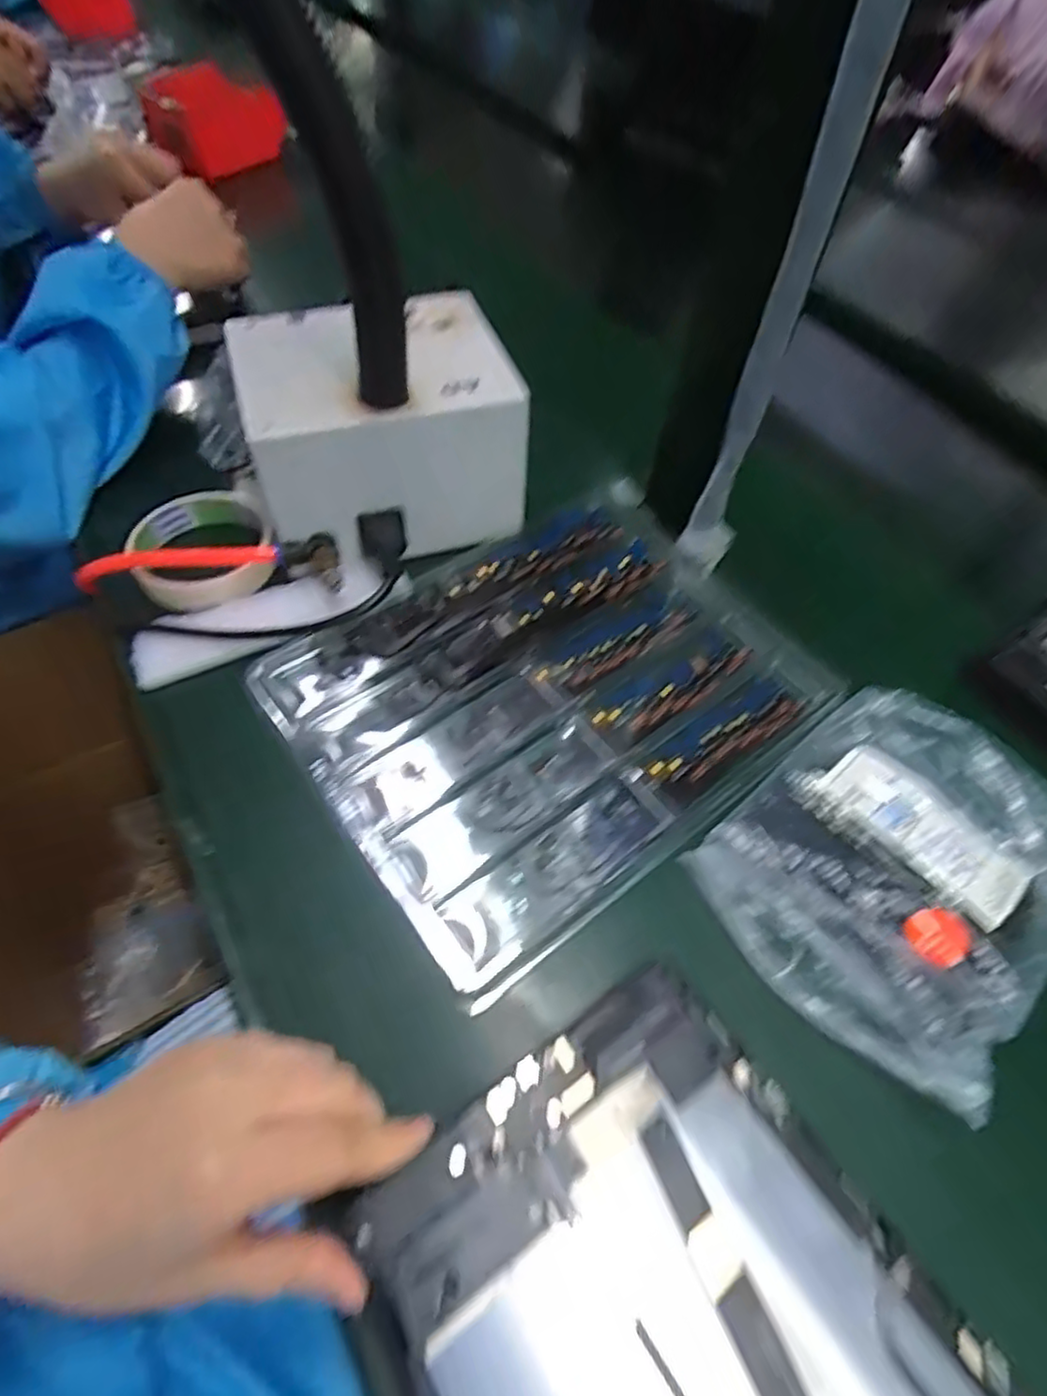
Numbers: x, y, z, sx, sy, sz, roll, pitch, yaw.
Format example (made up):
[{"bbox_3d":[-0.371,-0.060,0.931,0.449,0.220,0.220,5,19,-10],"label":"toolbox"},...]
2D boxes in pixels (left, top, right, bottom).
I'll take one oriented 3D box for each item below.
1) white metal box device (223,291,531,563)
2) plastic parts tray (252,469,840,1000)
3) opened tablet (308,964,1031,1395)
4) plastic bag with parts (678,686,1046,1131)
[{"bbox_3d":[-0.092,-0.173,0.424,0.155,0.099,0.131,-14,59,-14],"label":"white metal box device"},{"bbox_3d":[0.020,-0.008,0.380,0.272,0.023,0.216,-31,63,-23],"label":"plastic parts tray"},{"bbox_3d":[0.068,0.215,0.194,0.147,0.012,0.235,-28,59,-26],"label":"opened tablet"},{"bbox_3d":[0.183,0.076,0.319,0.169,0.032,0.141,-35,65,-25],"label":"plastic bag with parts"}]

